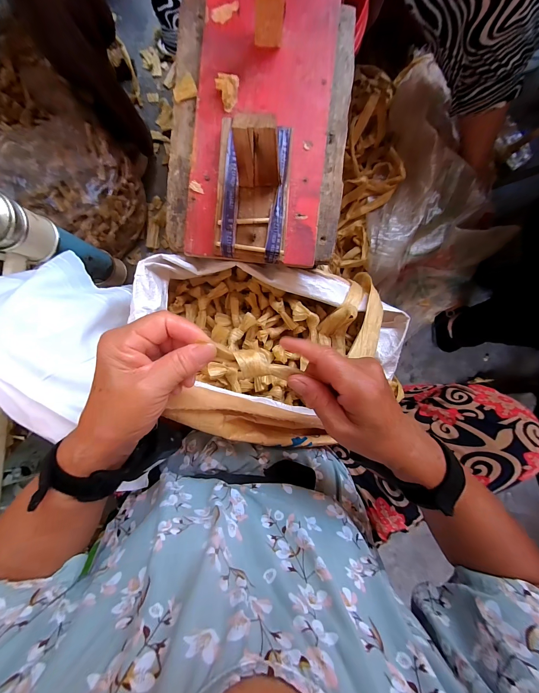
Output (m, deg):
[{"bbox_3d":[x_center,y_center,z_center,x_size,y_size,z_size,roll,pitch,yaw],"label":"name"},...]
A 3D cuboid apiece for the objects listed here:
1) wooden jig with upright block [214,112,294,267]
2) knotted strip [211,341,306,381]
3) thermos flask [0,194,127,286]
[{"bbox_3d":[-0.018,-0.186,0.300,0.085,0.089,0.159,4,91,-2],"label":"wooden jig with upright block"},{"bbox_3d":[-0.009,0.015,0.230,0.072,0.007,0.025,17,91,-14],"label":"knotted strip"},{"bbox_3d":[-0.390,-0.179,0.471,0.082,0.297,0.078,23,91,-3],"label":"thermos flask"}]

